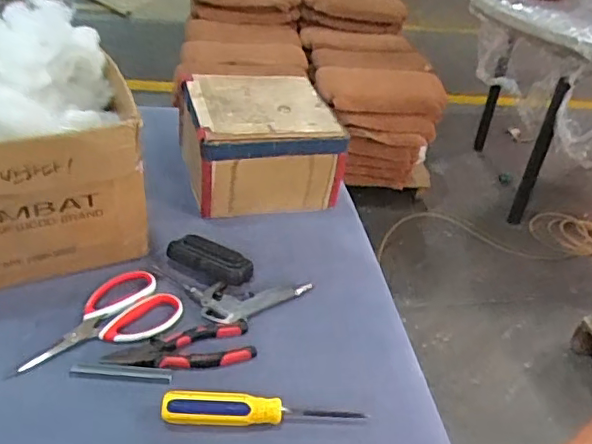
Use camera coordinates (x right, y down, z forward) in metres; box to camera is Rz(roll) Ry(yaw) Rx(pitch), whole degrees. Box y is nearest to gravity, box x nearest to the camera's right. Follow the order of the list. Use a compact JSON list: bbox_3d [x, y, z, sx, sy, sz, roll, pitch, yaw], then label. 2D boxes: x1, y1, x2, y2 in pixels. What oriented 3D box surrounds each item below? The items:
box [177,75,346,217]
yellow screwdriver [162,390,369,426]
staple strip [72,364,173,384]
[{"bbox_3d":[-0.054,-0.122,0.895,0.209,0.130,0.194,-6,38,-18],"label":"box"},{"bbox_3d":[-0.032,0.181,0.574,0.191,0.024,0.029,2,36,-7],"label":"yellow screwdriver"},{"bbox_3d":[-0.179,0.155,0.599,0.100,0.007,0.012,6,36,-2],"label":"staple strip"}]

